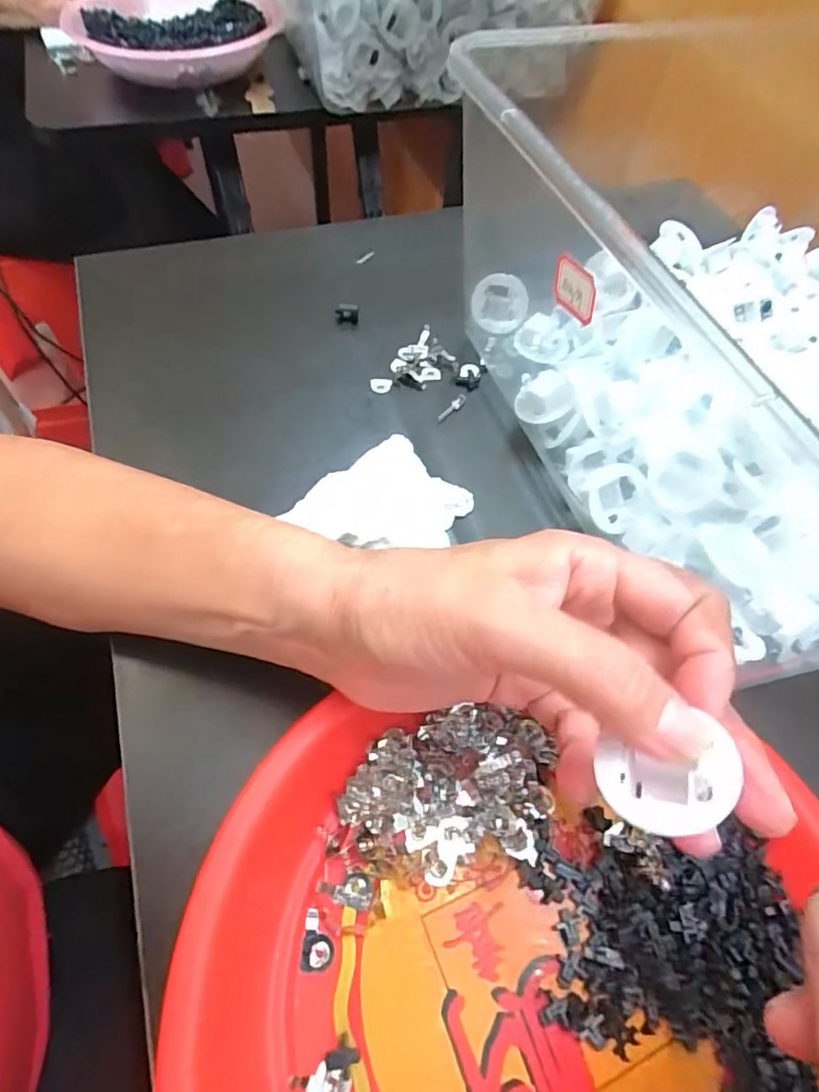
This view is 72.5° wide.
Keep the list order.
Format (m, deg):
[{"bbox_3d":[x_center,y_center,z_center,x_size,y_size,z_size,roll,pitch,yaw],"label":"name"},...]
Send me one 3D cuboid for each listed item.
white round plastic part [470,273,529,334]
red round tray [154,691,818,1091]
[{"bbox_3d":[0.056,-0.150,0.343,0.033,0.034,0.013,14,45,6],"label":"white round plastic part"},{"bbox_3d":[0.023,0.148,0.179,0.195,0.020,0.195,1,59,-2],"label":"red round tray"}]

